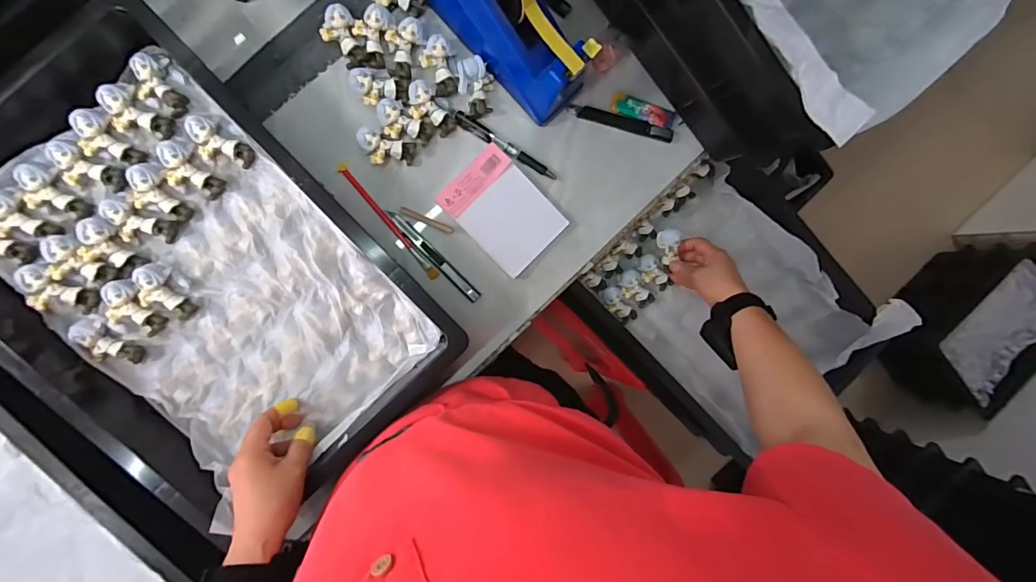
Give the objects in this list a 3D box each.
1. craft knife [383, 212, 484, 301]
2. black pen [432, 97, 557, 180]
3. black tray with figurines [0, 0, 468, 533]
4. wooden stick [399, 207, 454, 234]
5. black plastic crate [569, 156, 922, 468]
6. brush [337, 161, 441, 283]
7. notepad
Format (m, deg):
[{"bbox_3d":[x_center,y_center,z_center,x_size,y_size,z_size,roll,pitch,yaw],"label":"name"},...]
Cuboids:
[{"bbox_3d":[-0.096,-0.040,0.515,0.014,0.008,0.141,-44,99,-4],"label":"craft knife"},{"bbox_3d":[-0.025,-0.175,0.521,0.161,0.015,0.013,29,89,-10],"label":"black pen"},{"bbox_3d":[-0.315,-0.002,0.432,0.315,0.073,0.441,-44,99,-4],"label":"black tray with figurines"},{"bbox_3d":[-0.104,-0.081,0.512,0.063,0.004,0.009,23,90,-10],"label":"wooden stick"},{"bbox_3d":[0.306,0.023,0.642,0.313,0.107,0.348,-42,99,-4],"label":"black plastic crate"},{"bbox_3d":[-0.145,-0.078,0.507,0.012,0.006,0.162,-38,99,-5],"label":"brush"},{"bbox_3d":[-0.016,-0.094,0.527,0.093,0.012,0.130,-45,99,-4],"label":"notepad"}]

